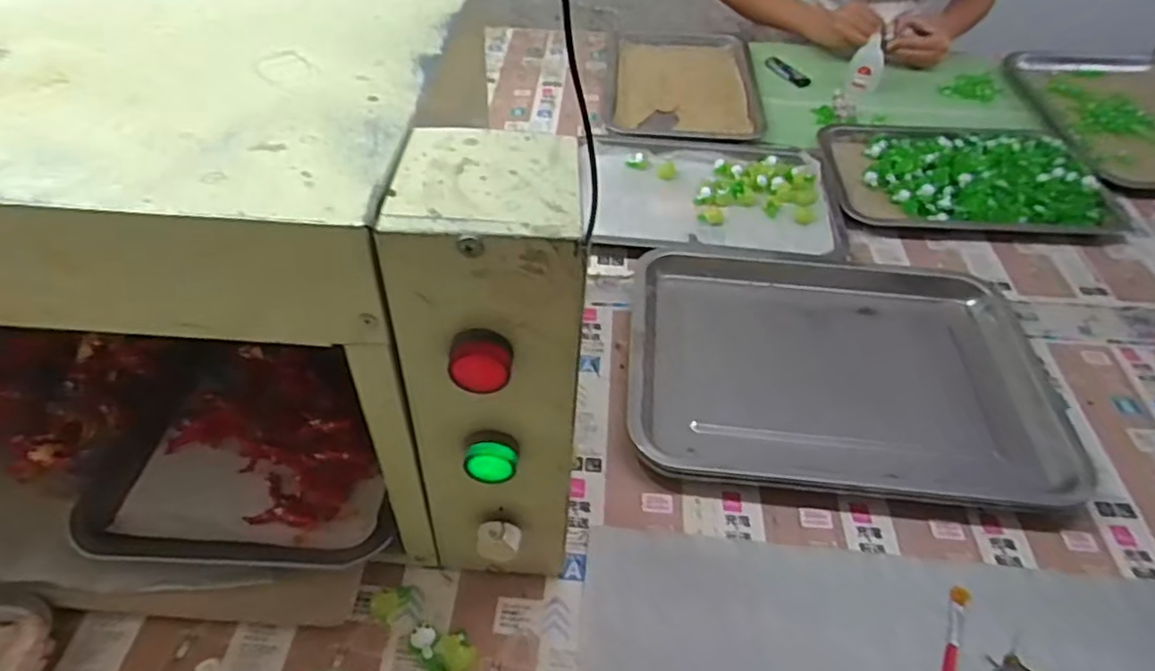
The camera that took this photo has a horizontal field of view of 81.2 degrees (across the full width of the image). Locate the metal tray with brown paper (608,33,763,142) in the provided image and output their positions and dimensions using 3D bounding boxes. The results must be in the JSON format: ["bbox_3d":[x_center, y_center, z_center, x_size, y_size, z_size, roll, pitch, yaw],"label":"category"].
[{"bbox_3d":[0.151,-0.355,0.957,0.207,0.023,0.277,7,47,1],"label":"metal tray with brown paper"}]

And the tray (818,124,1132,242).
[{"bbox_3d":[0.468,-0.192,0.814,0.316,0.031,0.230,6,49,9],"label":"tray"}]

